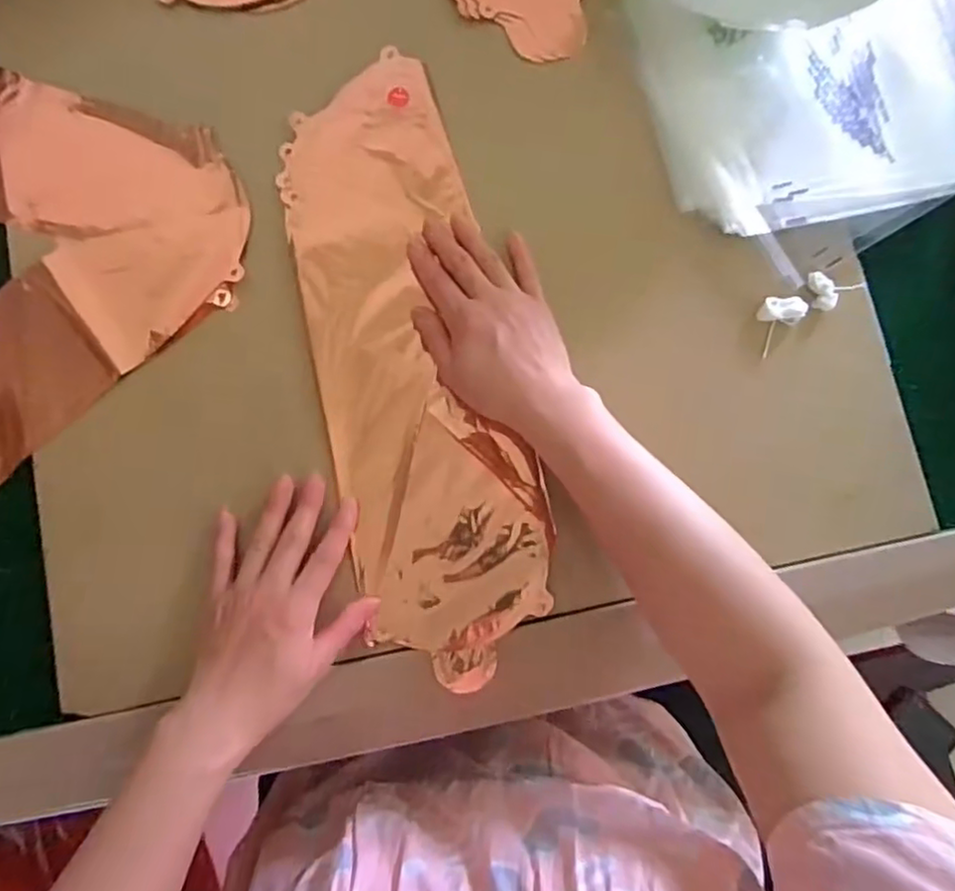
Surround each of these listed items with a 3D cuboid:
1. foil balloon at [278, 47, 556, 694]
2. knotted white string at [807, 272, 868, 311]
[{"bbox_3d":[-0.044,-0.057,0.446,0.130,0.011,0.419,-12,85,-4],"label":"foil balloon"},{"bbox_3d":[0.256,-0.108,0.461,0.044,0.009,0.025,10,82,-1],"label":"knotted white string"}]

